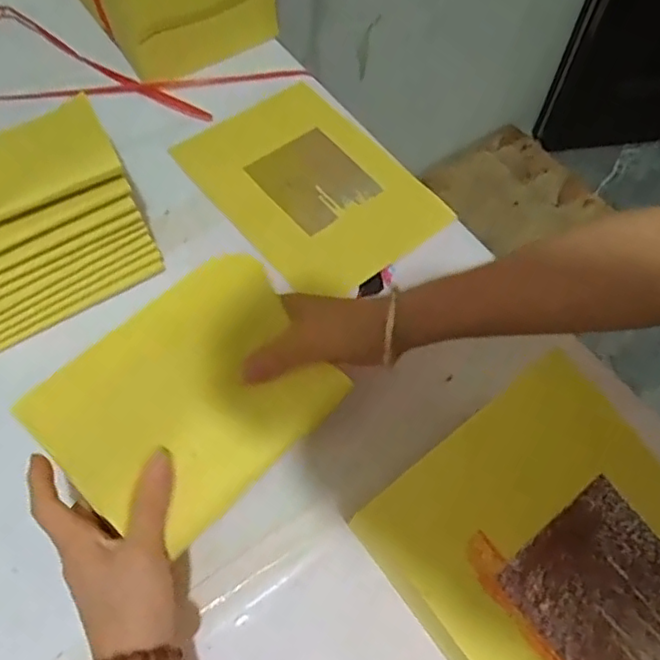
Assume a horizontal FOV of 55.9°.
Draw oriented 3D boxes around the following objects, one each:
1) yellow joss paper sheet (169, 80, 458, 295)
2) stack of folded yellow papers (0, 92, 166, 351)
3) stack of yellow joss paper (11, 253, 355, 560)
[{"bbox_3d":[-0.017,-0.133,0.569,0.157,0.010,0.216,-35,69,-17],"label":"yellow joss paper sheet"},{"bbox_3d":[-0.227,-0.073,0.470,0.163,0.123,0.101,-28,67,-14],"label":"stack of folded yellow papers"},{"bbox_3d":[-0.080,0.042,0.374,0.159,0.007,0.122,-41,98,-21],"label":"stack of yellow joss paper"}]

